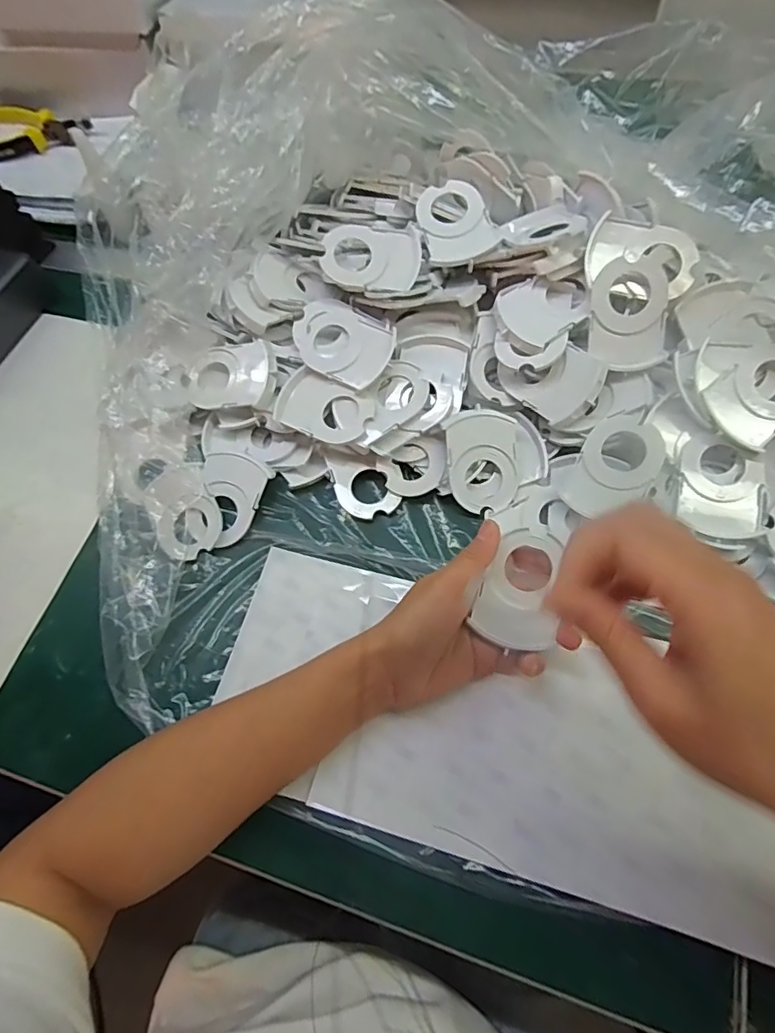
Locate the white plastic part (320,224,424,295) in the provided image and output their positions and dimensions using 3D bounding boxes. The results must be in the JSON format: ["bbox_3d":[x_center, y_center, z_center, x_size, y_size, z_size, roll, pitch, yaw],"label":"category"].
[{"bbox_3d":[-0.012,-0.208,0.437,0.078,0.008,0.055,4,84,2],"label":"white plastic part"}]

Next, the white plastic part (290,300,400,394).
[{"bbox_3d":[-0.037,-0.141,0.443,0.089,0.010,0.059,29,91,17],"label":"white plastic part"}]

